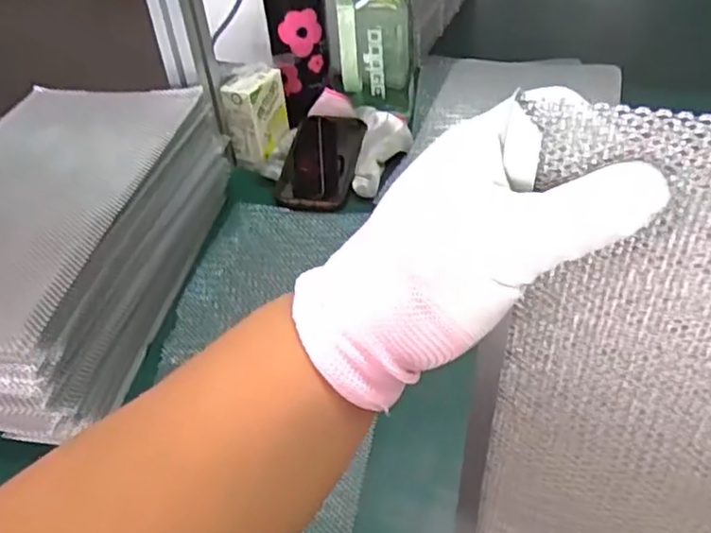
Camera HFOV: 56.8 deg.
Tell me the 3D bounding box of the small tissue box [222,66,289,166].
[{"bbox_3d":[-0.114,-0.180,0.774,0.048,0.089,0.072,27,51,31],"label":"small tissue box"}]

